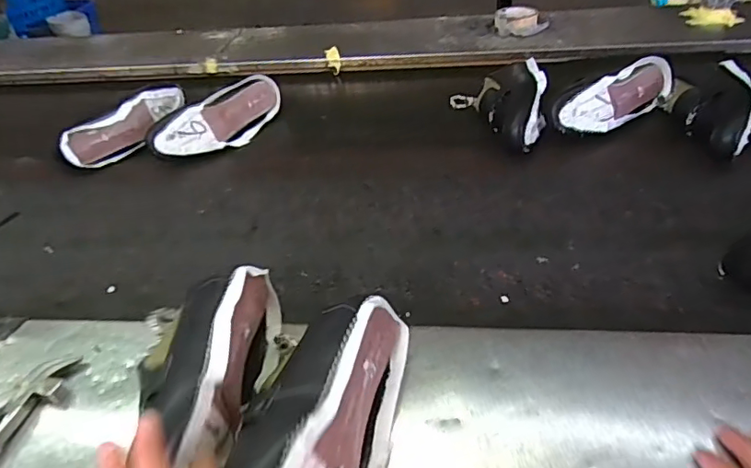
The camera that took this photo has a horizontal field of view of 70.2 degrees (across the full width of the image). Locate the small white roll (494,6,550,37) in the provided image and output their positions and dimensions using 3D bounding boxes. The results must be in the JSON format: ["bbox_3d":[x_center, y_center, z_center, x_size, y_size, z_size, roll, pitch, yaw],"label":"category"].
[{"bbox_3d":[0.297,-0.433,1.087,0.104,0.034,0.104,3,41,12],"label":"small white roll"}]

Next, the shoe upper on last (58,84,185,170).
[{"bbox_3d":[-0.417,-0.187,0.921,0.071,0.073,0.241,14,44,23],"label":"shoe upper on last"}]

